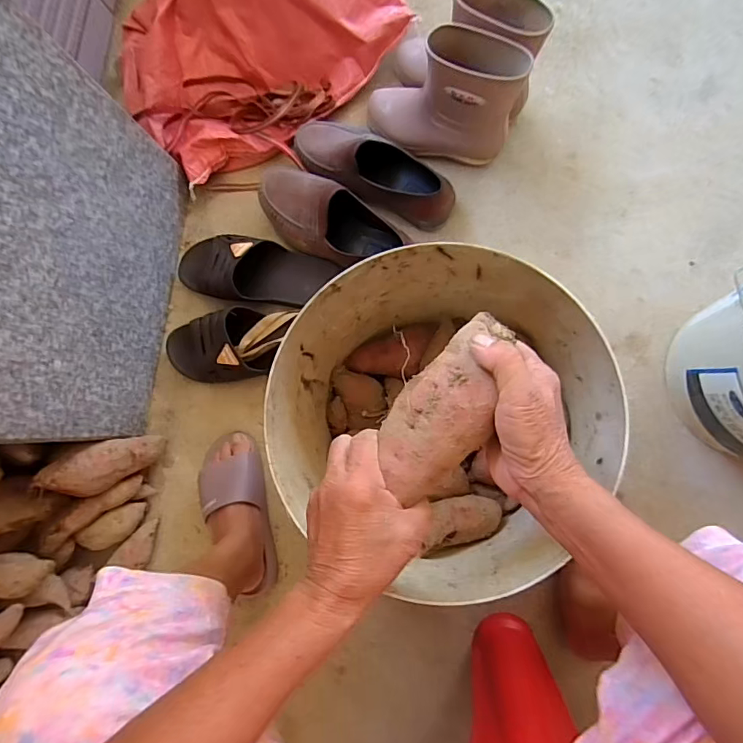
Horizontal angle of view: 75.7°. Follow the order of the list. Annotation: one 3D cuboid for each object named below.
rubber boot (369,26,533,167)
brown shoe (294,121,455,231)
[{"bbox_3d":[0.095,-0.377,0.670,0.221,0.186,0.082,8,86,9],"label":"rubber boot"},{"bbox_3d":[-0.002,-0.303,0.726,0.269,0.084,0.101,39,91,10],"label":"brown shoe"}]

